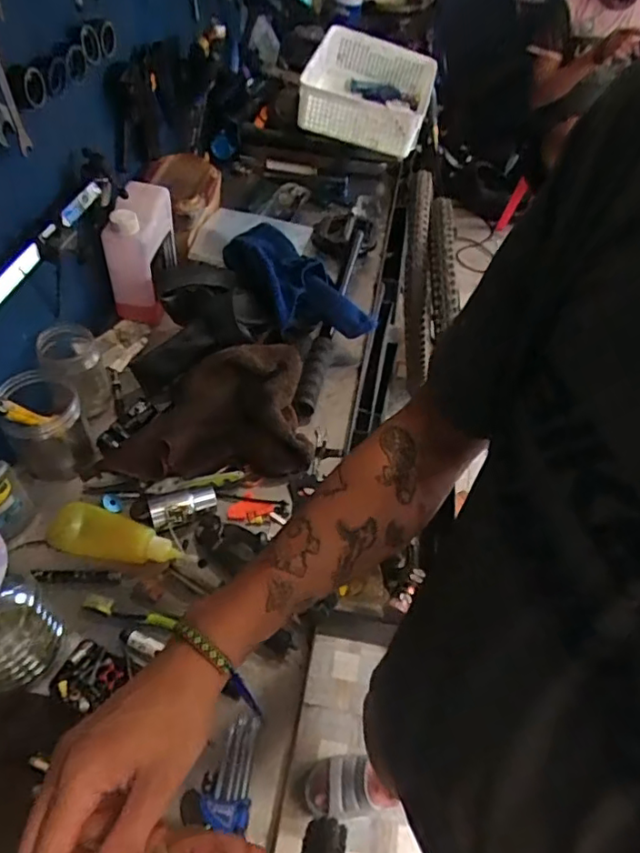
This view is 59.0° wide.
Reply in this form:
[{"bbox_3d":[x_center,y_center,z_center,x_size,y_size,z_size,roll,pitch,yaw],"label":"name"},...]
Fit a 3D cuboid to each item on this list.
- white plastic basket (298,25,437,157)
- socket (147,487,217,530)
[{"bbox_3d":[0.099,-0.692,1.179,0.258,0.112,0.327,12,52,6],"label":"white plastic basket"},{"bbox_3d":[-0.165,0.095,0.683,0.079,0.034,0.036,-17,54,-16],"label":"socket"}]

